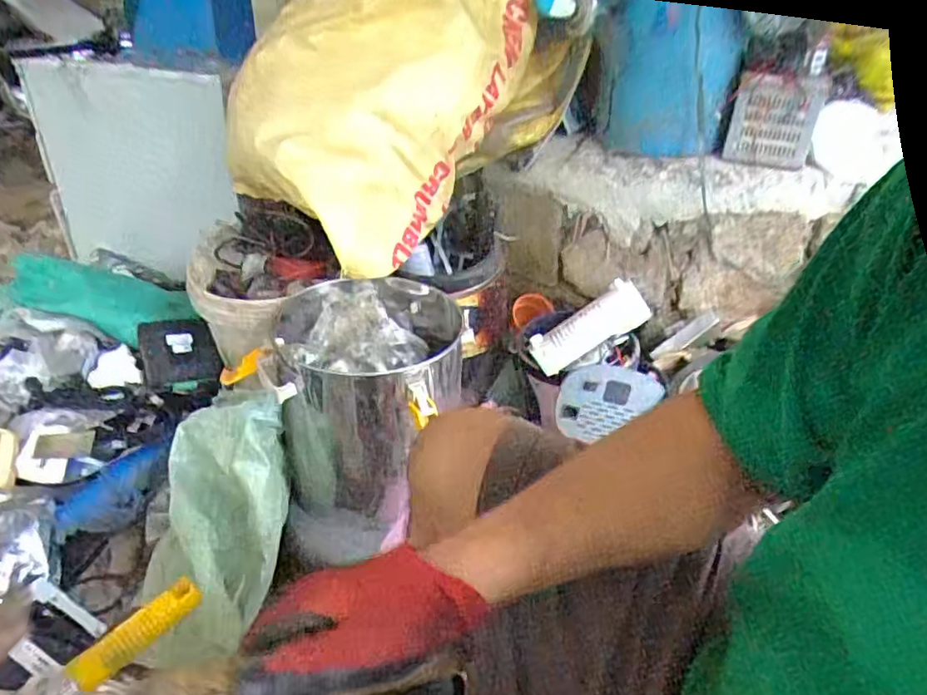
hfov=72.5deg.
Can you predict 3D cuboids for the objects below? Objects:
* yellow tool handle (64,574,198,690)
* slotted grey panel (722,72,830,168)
[{"bbox_3d":[-0.267,0.233,0.518,0.024,0.022,0.103,23,38,30],"label":"yellow tool handle"},{"bbox_3d":[0.606,-0.444,1.232,0.158,0.166,0.018,10,18,5],"label":"slotted grey panel"}]

